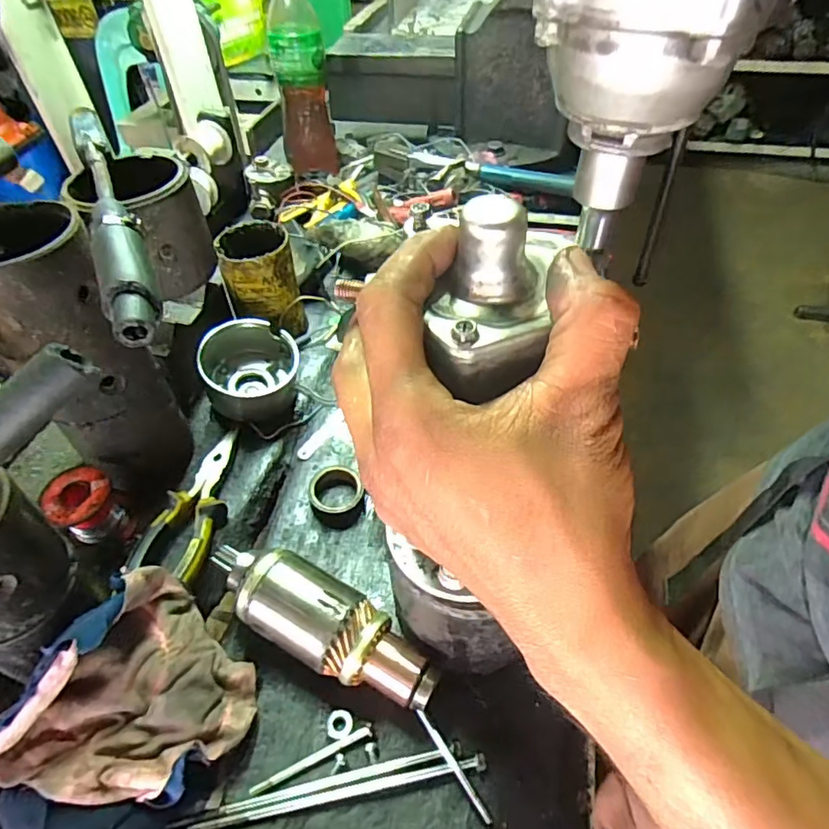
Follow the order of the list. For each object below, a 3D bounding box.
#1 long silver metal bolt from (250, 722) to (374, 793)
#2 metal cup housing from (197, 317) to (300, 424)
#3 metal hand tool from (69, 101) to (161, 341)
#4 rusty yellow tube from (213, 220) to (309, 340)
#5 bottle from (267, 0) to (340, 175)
[{"bbox_3d":[-0.065,0.222,0.352,0.080,0.006,0.007,-23,50,-15],"label":"long silver metal bolt"},{"bbox_3d":[-0.159,-0.041,0.532,0.099,0.074,0.087,-20,51,-14],"label":"metal cup housing"},{"bbox_3d":[-0.196,-0.135,0.353,0.028,0.041,0.253,-20,51,-14],"label":"metal hand tool"},{"bbox_3d":[-0.162,-0.147,0.586,0.070,0.099,0.076,-10,49,-6],"label":"rusty yellow tube"},{"bbox_3d":[-0.167,-0.483,0.796,0.083,0.241,0.078,-12,49,-8],"label":"bottle"}]

